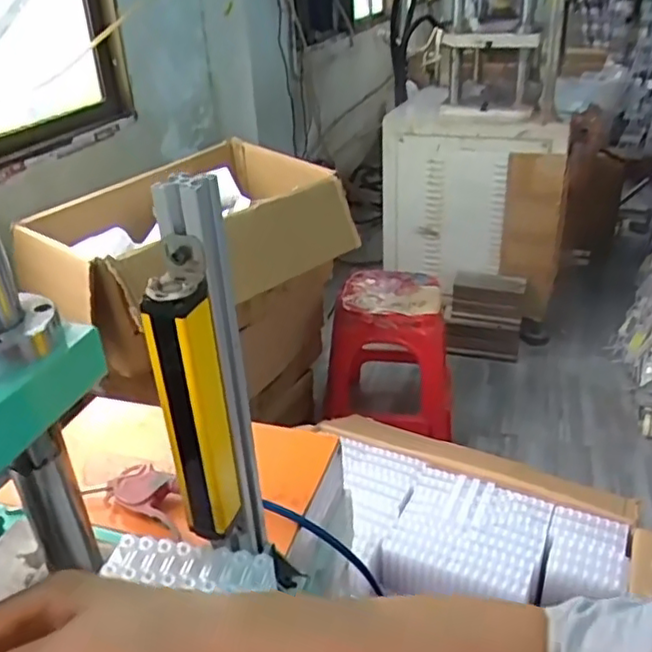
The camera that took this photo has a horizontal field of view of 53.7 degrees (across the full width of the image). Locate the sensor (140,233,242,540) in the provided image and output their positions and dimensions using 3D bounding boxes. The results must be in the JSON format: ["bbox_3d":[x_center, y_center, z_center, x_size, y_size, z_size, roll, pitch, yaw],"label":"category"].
[{"bbox_3d":[-0.087,0.047,0.424,0.040,0.206,0.038,-9,31,-12],"label":"sensor"}]

